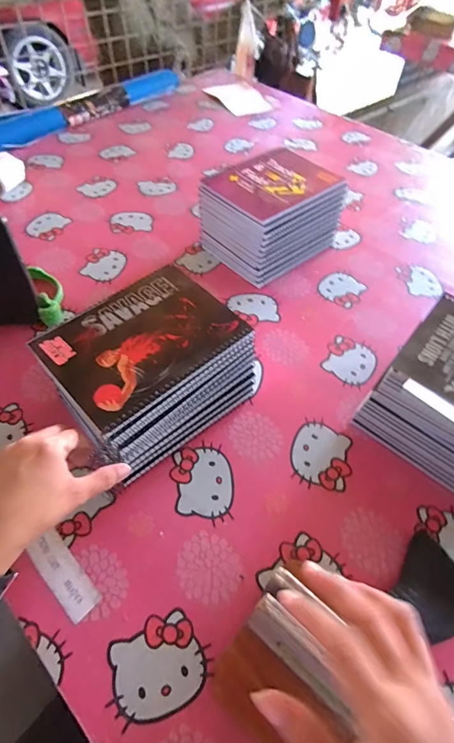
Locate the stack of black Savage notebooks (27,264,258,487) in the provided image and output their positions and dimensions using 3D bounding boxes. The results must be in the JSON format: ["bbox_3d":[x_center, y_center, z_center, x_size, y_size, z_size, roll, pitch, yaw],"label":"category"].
[{"bbox_3d":[-0.086,-0.003,0.465,0.194,0.109,0.156,-34,63,-24],"label":"stack of black Savage notebooks"}]

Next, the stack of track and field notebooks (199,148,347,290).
[{"bbox_3d":[0.075,-0.271,0.679,0.202,0.119,0.163,-35,63,-25],"label":"stack of track and field notebooks"}]

